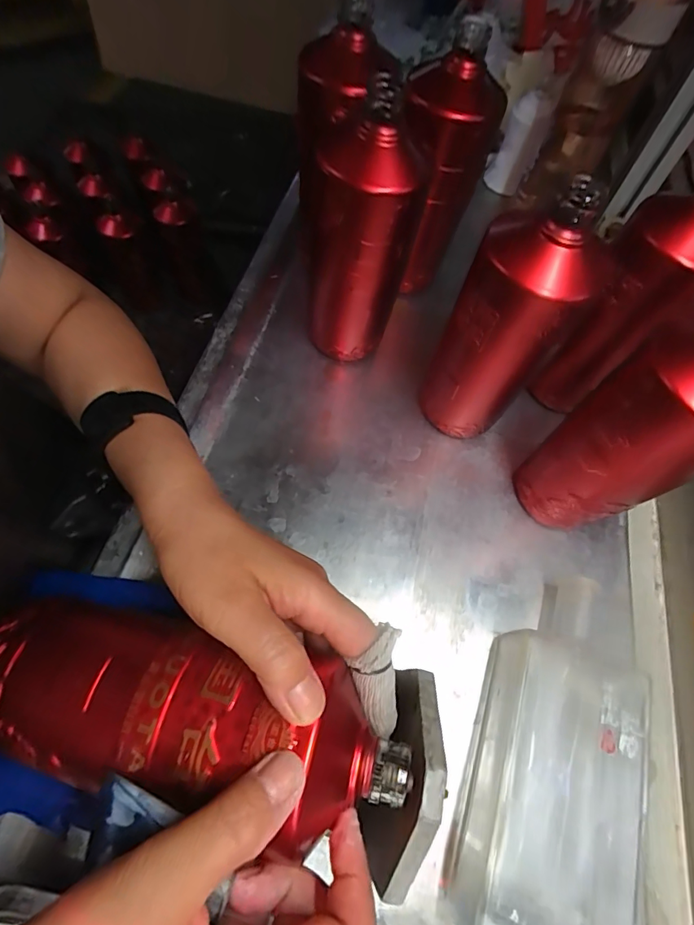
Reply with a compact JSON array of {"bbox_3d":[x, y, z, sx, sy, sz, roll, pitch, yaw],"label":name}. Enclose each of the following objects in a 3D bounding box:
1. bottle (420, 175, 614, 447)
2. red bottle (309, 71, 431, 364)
[{"bbox_3d":[0.109,-0.091,0.338,0.074,0.208,0.067,25,62,5],"label":"bottle"},{"bbox_3d":[0.008,-0.171,0.363,0.078,0.205,0.079,1,63,-7],"label":"red bottle"}]

